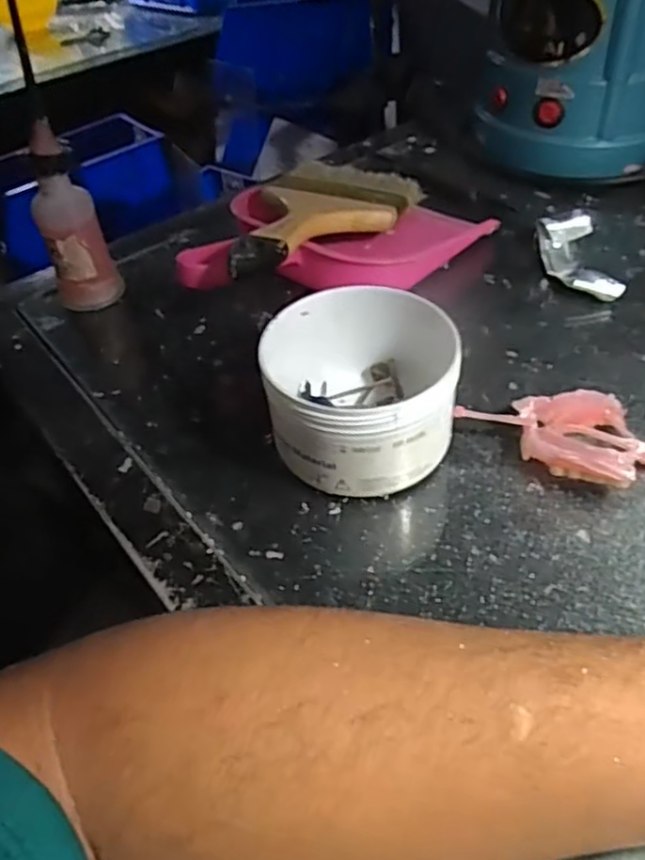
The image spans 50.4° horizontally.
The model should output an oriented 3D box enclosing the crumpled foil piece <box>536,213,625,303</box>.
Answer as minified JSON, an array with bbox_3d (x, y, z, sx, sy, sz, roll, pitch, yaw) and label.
[{"bbox_3d":[0.163,-0.109,0.438,0.034,0.023,0.068,-7,46,-1],"label":"crumpled foil piece"}]

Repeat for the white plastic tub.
[{"bbox_3d":[0.019,-0.022,0.341,0.092,0.062,0.099,-3,46,3],"label":"white plastic tub"}]

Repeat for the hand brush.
[{"bbox_3d":[-0.006,-0.141,0.455,0.098,0.025,0.229,14,36,17],"label":"hand brush"}]

